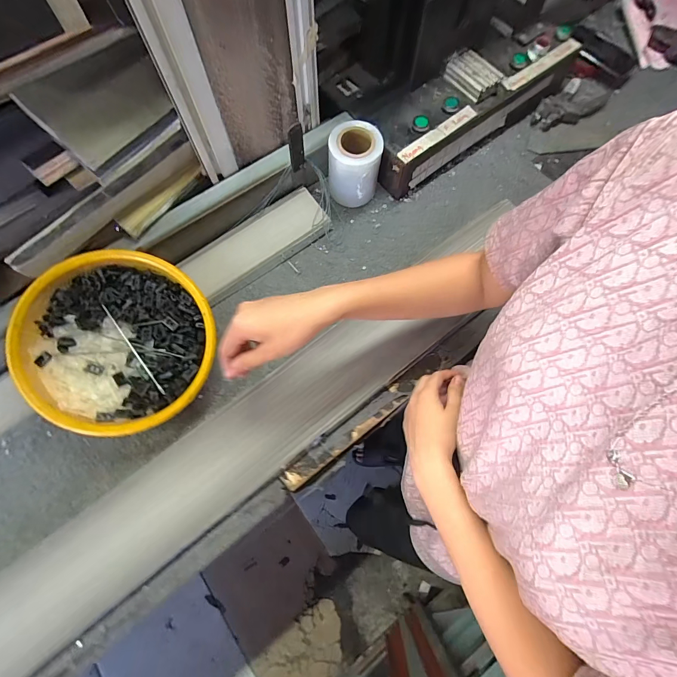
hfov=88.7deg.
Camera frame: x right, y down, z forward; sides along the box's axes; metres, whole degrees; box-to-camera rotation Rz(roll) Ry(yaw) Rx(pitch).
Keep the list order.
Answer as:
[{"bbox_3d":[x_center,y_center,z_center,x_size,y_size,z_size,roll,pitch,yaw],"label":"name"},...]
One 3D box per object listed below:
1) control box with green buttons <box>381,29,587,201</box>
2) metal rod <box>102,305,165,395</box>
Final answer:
[{"bbox_3d":[0.245,-0.428,0.633,0.441,0.087,0.104,-38,76,-12],"label":"control box with green buttons"},{"bbox_3d":[-0.277,0.016,0.469,0.006,0.005,0.142,-34,91,-11],"label":"metal rod"}]

